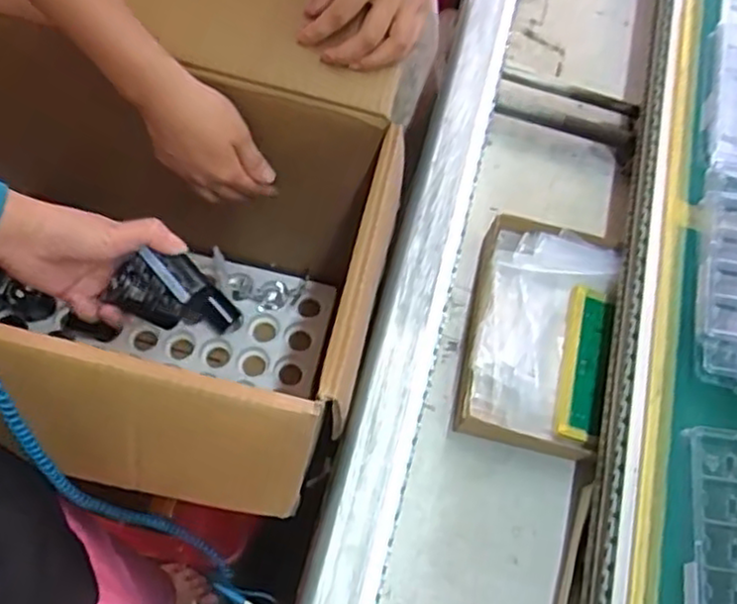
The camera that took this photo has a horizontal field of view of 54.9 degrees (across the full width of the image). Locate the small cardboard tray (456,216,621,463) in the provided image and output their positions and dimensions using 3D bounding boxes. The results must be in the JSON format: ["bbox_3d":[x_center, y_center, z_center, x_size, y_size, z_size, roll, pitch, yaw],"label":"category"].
[{"bbox_3d":[0.161,0.031,0.672,0.129,0.033,0.220,13,70,3],"label":"small cardboard tray"}]

